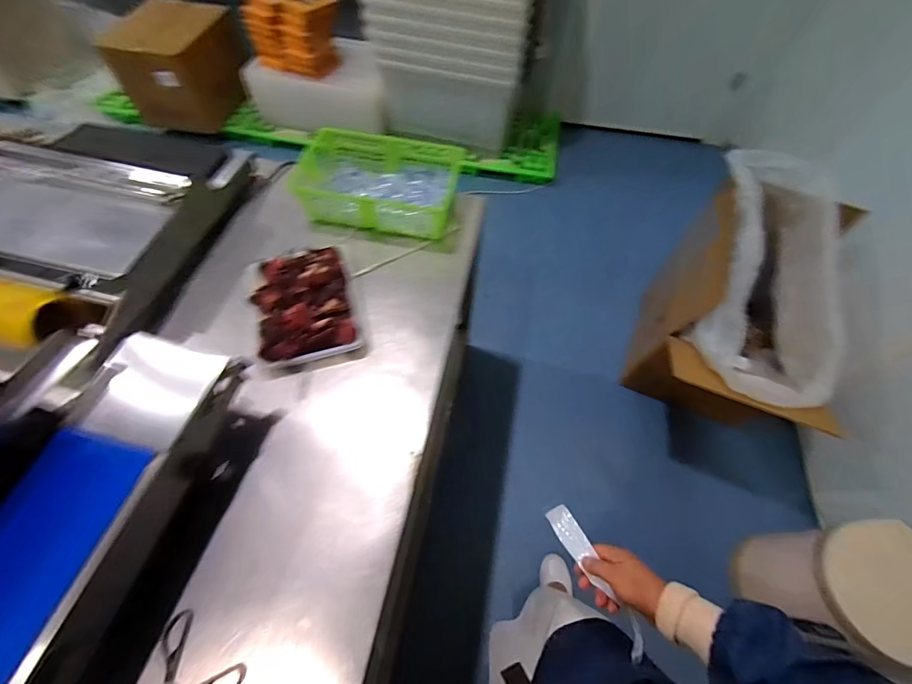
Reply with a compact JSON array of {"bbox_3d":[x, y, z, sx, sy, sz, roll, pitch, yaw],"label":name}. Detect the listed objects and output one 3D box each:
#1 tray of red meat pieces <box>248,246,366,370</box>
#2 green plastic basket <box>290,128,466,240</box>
[{"bbox_3d":[-0.295,-0.082,0.765,0.194,0.052,0.249,-18,62,-12],"label":"tray of red meat pieces"},{"bbox_3d":[-0.170,-0.354,0.880,0.334,0.089,0.222,6,59,1],"label":"green plastic basket"}]

